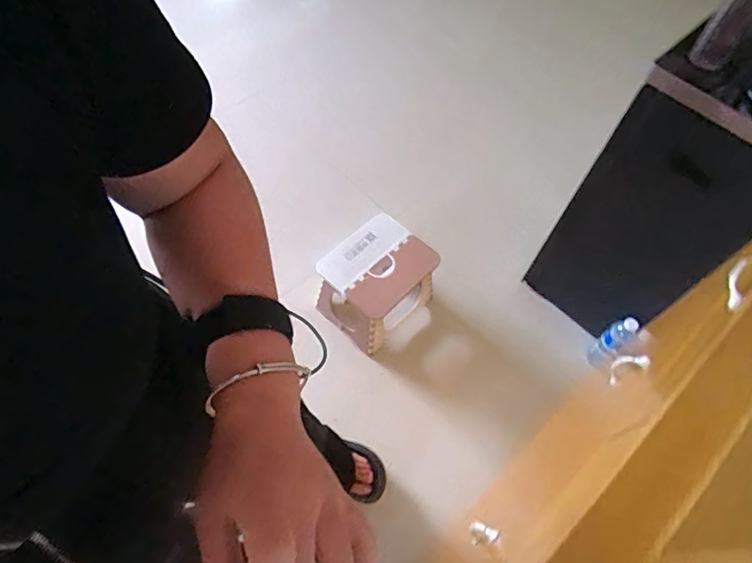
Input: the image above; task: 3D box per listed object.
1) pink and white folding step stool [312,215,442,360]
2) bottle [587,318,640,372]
[{"bbox_3d":[-0.009,0.010,1.450,0.311,0.230,0.245,-39,69,-23],"label":"pink and white folding step stool"},{"bbox_3d":[0.660,0.176,1.377,0.074,0.220,0.066,42,65,19],"label":"bottle"}]

